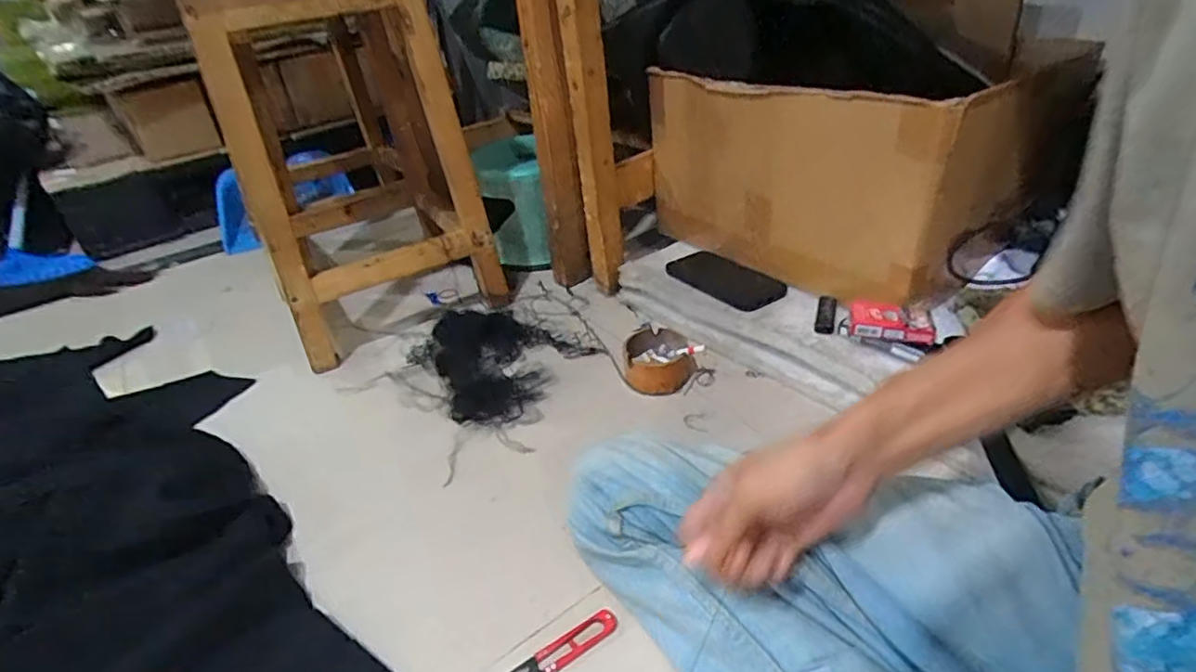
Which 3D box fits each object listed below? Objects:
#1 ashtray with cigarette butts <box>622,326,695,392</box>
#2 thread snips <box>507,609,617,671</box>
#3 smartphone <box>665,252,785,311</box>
[{"bbox_3d":[0.078,0.036,0.774,0.089,0.044,0.074,1,34,10],"label":"ashtray with cigarette butts"},{"bbox_3d":[-0.033,0.258,0.495,0.107,0.006,0.024,-23,37,-24],"label":"thread snips"},{"bbox_3d":[0.170,-0.082,0.841,0.078,0.012,0.173,-26,39,-28],"label":"smartphone"}]

